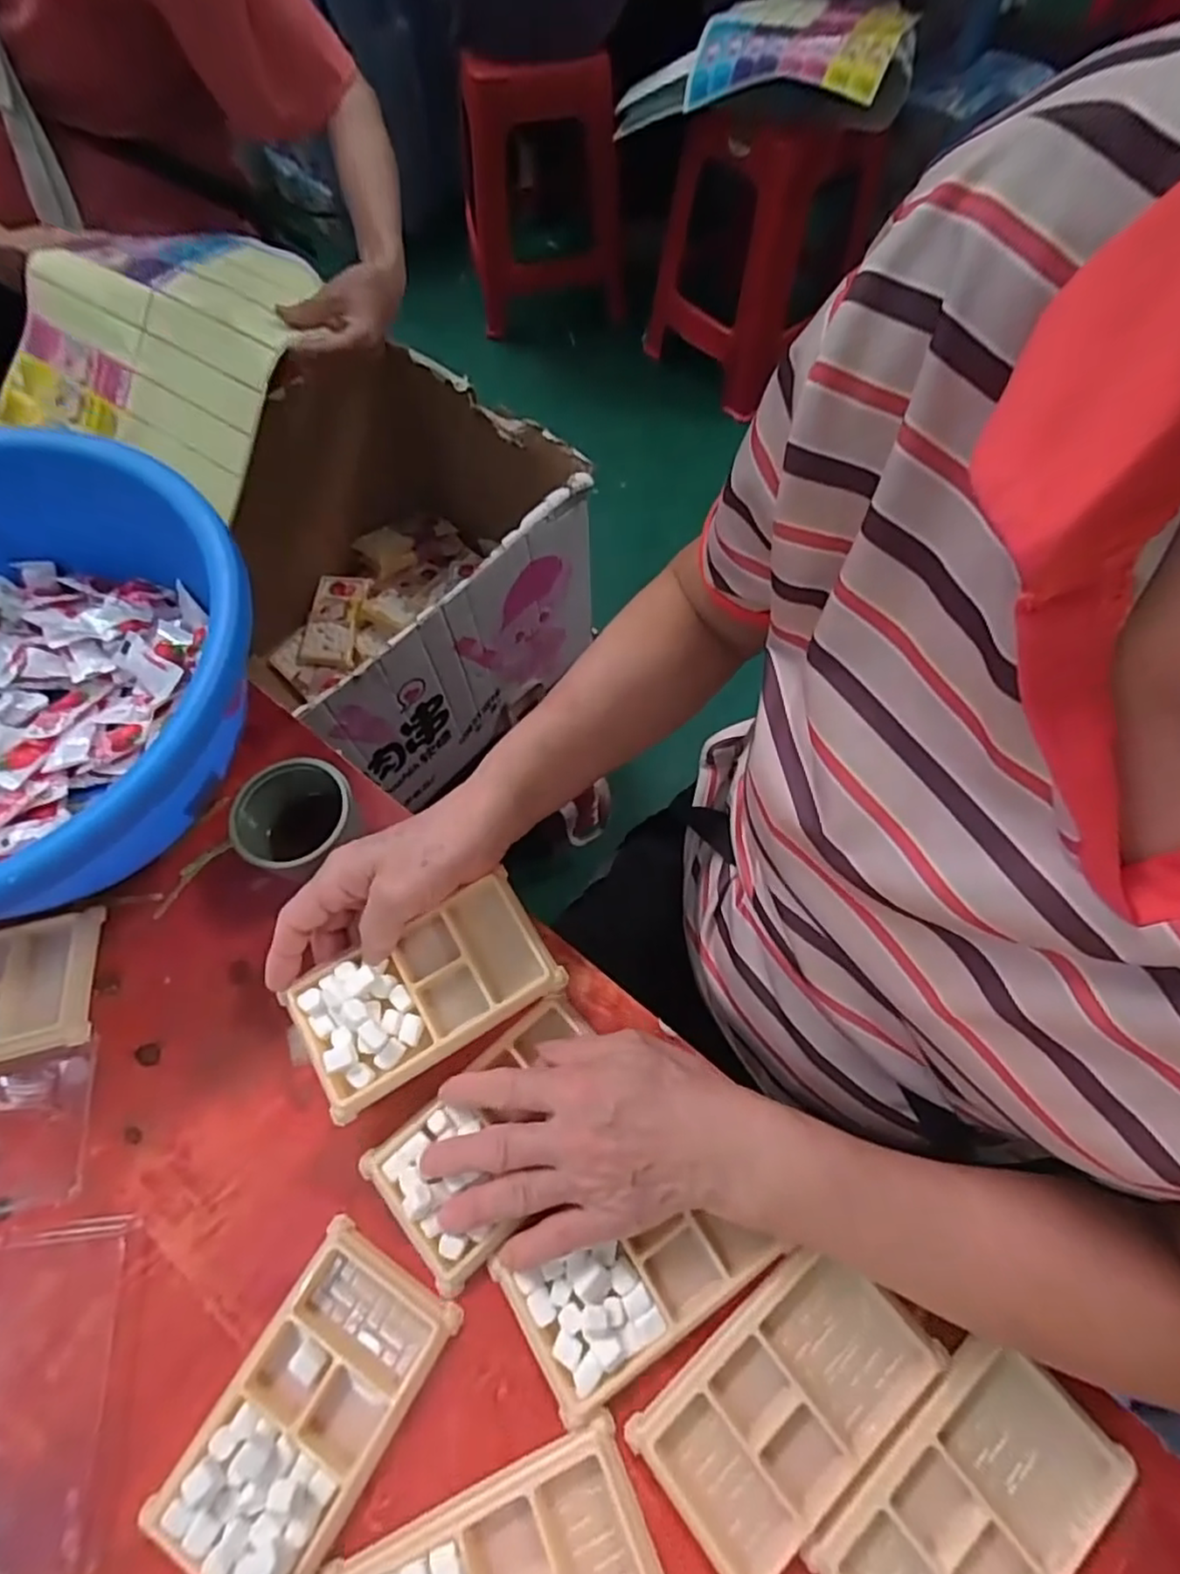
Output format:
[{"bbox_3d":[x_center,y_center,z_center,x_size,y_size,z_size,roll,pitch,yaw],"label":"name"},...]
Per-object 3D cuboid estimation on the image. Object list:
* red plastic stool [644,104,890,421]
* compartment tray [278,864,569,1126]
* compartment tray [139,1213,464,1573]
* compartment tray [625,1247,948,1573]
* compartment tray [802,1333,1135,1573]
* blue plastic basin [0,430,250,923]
[{"bbox_3d":[0.348,-1.106,1.388,0.300,0.448,0.298,41,72,16],"label":"red plastic stool"},{"bbox_3d":[-0.090,0.108,0.371,0.134,0.021,0.071,-28,69,-13],"label":"compartment tray"},{"bbox_3d":[-0.132,0.292,0.318,0.081,0.017,0.134,30,69,12],"label":"compartment tray"},{"bbox_3d":[0.093,0.288,0.322,0.134,0.011,0.078,-36,71,-15],"label":"compartment tray"},{"bbox_3d":[0.172,0.322,0.307,0.136,0.009,0.078,-37,71,-15],"label":"compartment tray"},{"bbox_3d":[-0.358,-0.048,0.408,0.301,0.125,0.294,0,66,0],"label":"blue plastic basin"}]

